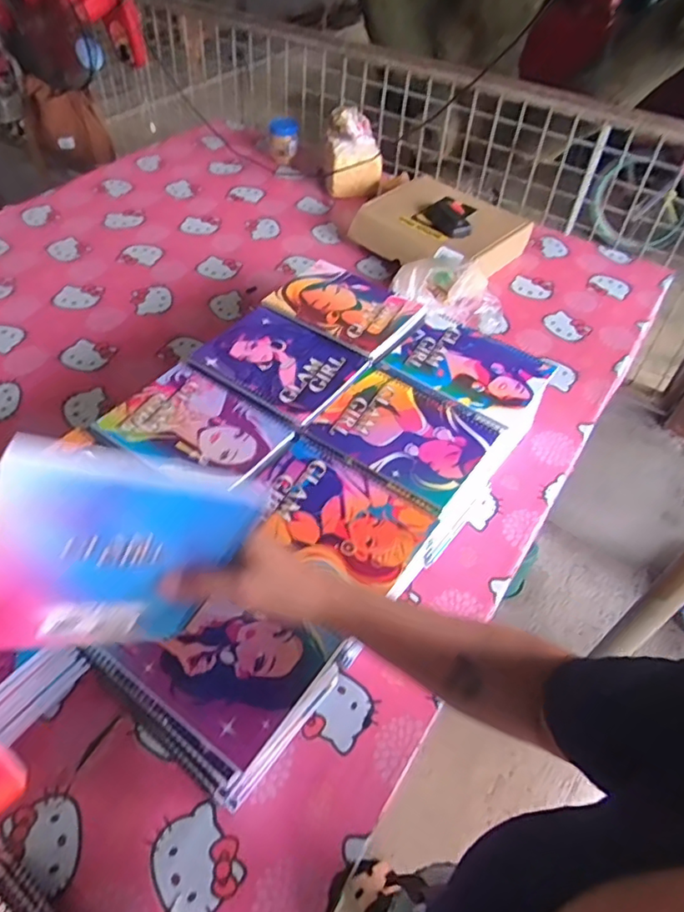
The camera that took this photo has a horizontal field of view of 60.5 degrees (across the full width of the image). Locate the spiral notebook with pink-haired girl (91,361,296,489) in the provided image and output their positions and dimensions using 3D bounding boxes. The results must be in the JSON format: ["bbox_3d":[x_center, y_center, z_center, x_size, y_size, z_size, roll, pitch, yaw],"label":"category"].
[{"bbox_3d":[-0.178,-0.033,0.705,0.200,0.012,0.147,32,54,22],"label":"spiral notebook with pink-haired girl"}]

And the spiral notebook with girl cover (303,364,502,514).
[{"bbox_3d":[0.076,-0.031,0.719,0.190,0.011,0.155,28,53,20],"label":"spiral notebook with girl cover"}]

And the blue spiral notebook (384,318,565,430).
[{"bbox_3d":[0.177,-0.127,0.806,0.190,0.019,0.148,31,54,22],"label":"blue spiral notebook"}]

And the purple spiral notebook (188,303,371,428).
[{"bbox_3d":[-0.083,-0.132,0.784,0.192,0.015,0.161,30,54,22],"label":"purple spiral notebook"}]

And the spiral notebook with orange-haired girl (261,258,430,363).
[{"bbox_3d":[0.005,-0.226,0.870,0.199,0.017,0.147,28,53,20],"label":"spiral notebook with orange-haired girl"}]

